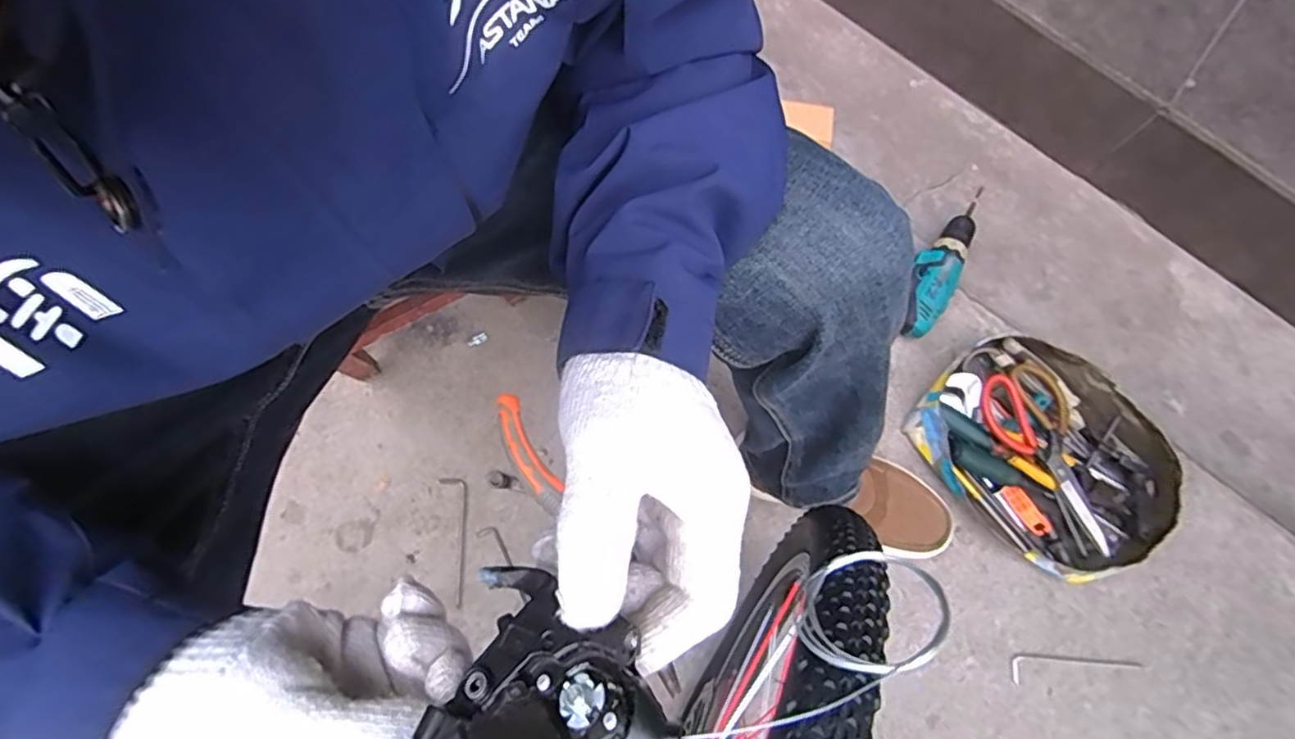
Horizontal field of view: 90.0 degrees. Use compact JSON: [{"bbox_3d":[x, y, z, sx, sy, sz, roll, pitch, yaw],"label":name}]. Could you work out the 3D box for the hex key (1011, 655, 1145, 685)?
[{"bbox_3d":[0.517,0.359,0.782,0.159,0.006,0.031,-2,76,-1],"label":"hex key"}]

